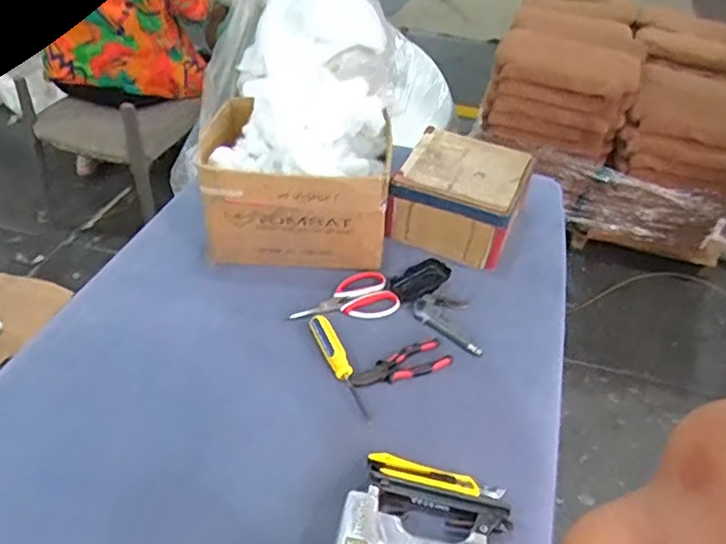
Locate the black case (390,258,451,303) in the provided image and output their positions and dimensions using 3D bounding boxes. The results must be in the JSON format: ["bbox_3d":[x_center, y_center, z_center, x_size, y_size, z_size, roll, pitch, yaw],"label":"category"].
[{"bbox_3d":[0.096,0.008,1.026,0.111,0.021,0.059,-22,47,-28],"label":"black case"}]

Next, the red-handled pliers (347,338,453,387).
[{"bbox_3d":[0.055,0.135,0.886,0.152,0.011,0.052,-14,44,-21],"label":"red-handled pliers"}]

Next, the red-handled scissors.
[{"bbox_3d":[-0.031,0.048,0.976,0.172,0.020,0.090,-16,45,-23],"label":"red-handled scissors"}]

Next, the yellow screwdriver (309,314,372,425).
[{"bbox_3d":[-0.033,0.134,0.871,0.028,0.026,0.189,-14,44,-20],"label":"yellow screwdriver"}]

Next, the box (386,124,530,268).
[{"bbox_3d":[0.178,-0.140,1.122,0.209,0.137,0.210,18,42,16],"label":"box"}]

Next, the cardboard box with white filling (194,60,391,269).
[{"bbox_3d":[-0.115,-0.167,1.045,0.308,0.224,0.243,3,40,-1],"label":"cardboard box with white filling"}]

